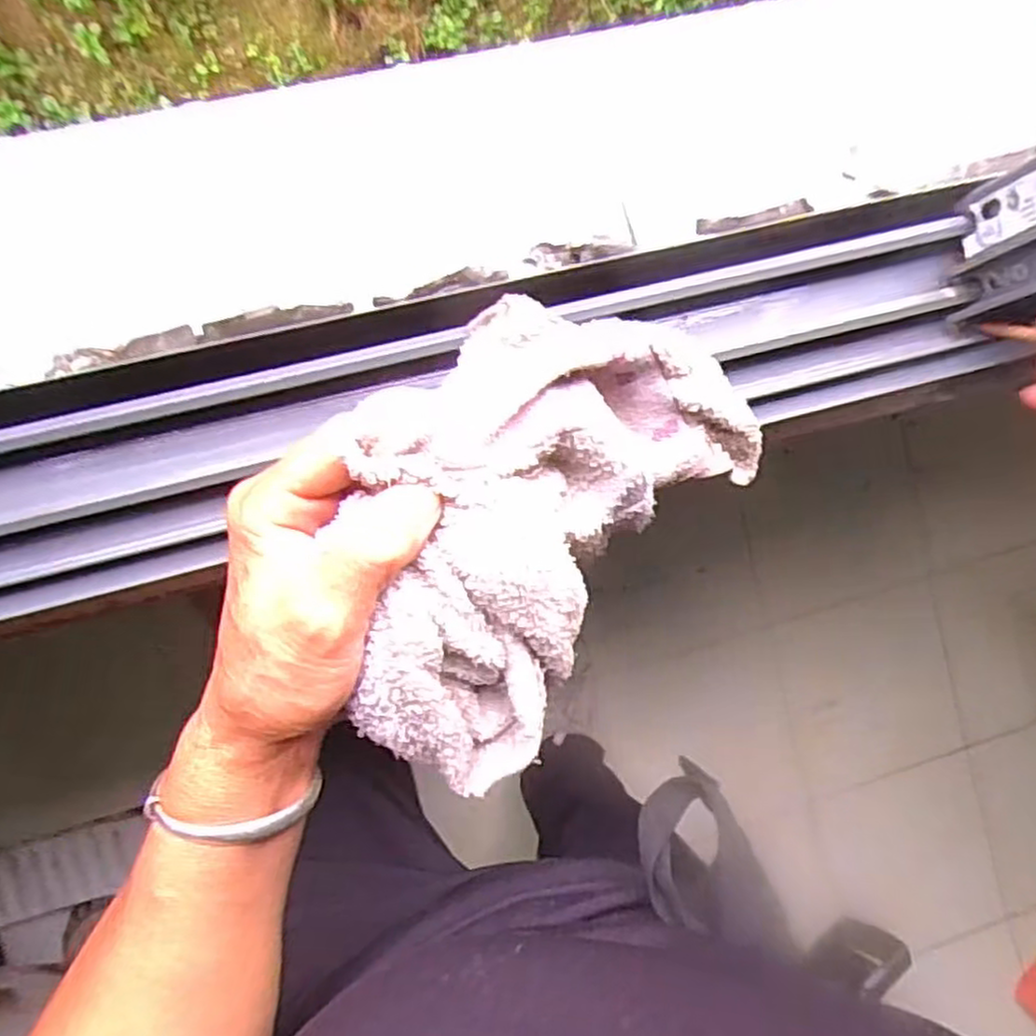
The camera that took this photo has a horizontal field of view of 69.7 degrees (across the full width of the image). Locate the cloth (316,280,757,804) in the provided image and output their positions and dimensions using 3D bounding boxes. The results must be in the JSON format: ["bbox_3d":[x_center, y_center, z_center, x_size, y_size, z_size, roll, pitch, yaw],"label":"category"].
[{"bbox_3d":[0.004,-0.004,0.275,0.123,0.069,0.188,42,84,-5],"label":"cloth"}]

